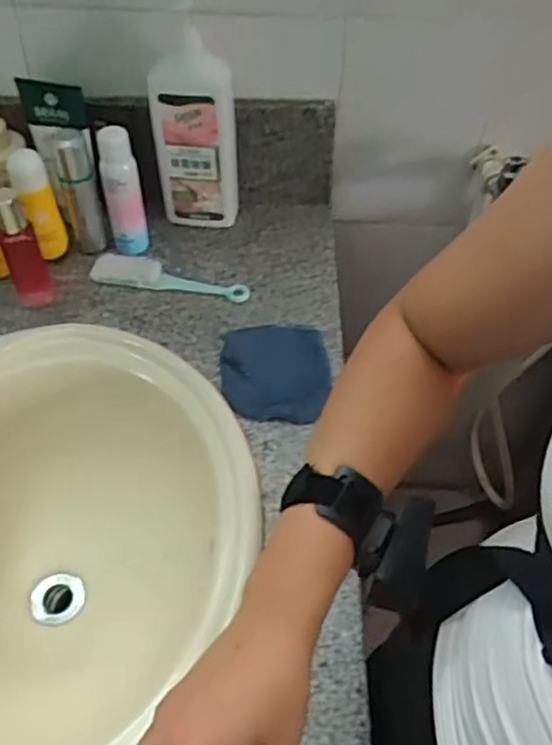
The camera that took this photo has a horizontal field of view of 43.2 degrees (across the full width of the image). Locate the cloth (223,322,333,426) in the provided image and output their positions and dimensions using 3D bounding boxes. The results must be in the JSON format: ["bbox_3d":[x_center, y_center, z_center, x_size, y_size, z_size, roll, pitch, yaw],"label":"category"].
[{"bbox_3d":[-0.001,-0.006,0.821,0.124,0.014,0.143,1,45,1],"label":"cloth"}]

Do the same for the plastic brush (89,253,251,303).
[{"bbox_3d":[-0.139,-0.125,0.920,0.210,0.015,0.053,10,52,5],"label":"plastic brush"}]

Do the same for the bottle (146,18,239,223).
[{"bbox_3d":[-0.107,-0.322,0.937,0.105,0.258,0.096,0,50,-1],"label":"bottle"}]

